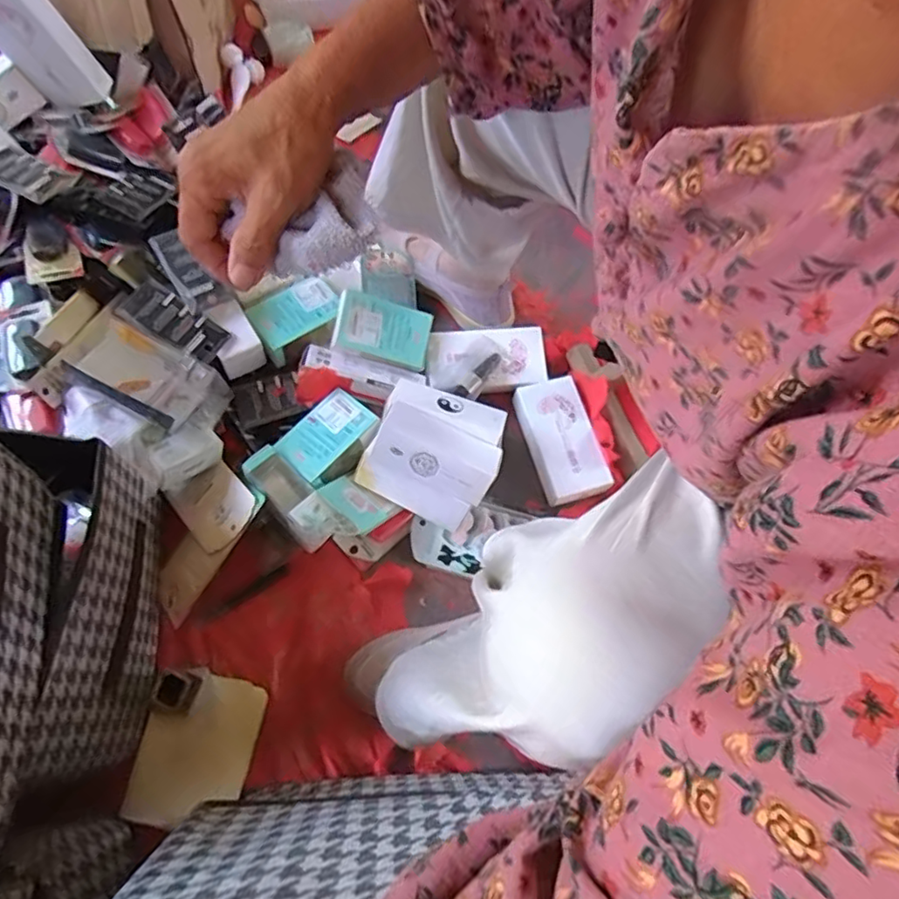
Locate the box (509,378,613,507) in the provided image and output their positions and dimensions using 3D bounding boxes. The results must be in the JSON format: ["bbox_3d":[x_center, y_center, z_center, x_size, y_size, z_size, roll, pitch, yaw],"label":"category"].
[{"bbox_3d":[0.136,-0.012,0.741,0.080,0.033,0.149,-14,68,-9],"label":"box"}]

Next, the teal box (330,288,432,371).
[{"bbox_3d":[-0.077,-0.140,0.705,0.111,0.014,0.068,12,91,-21],"label":"teal box"}]

